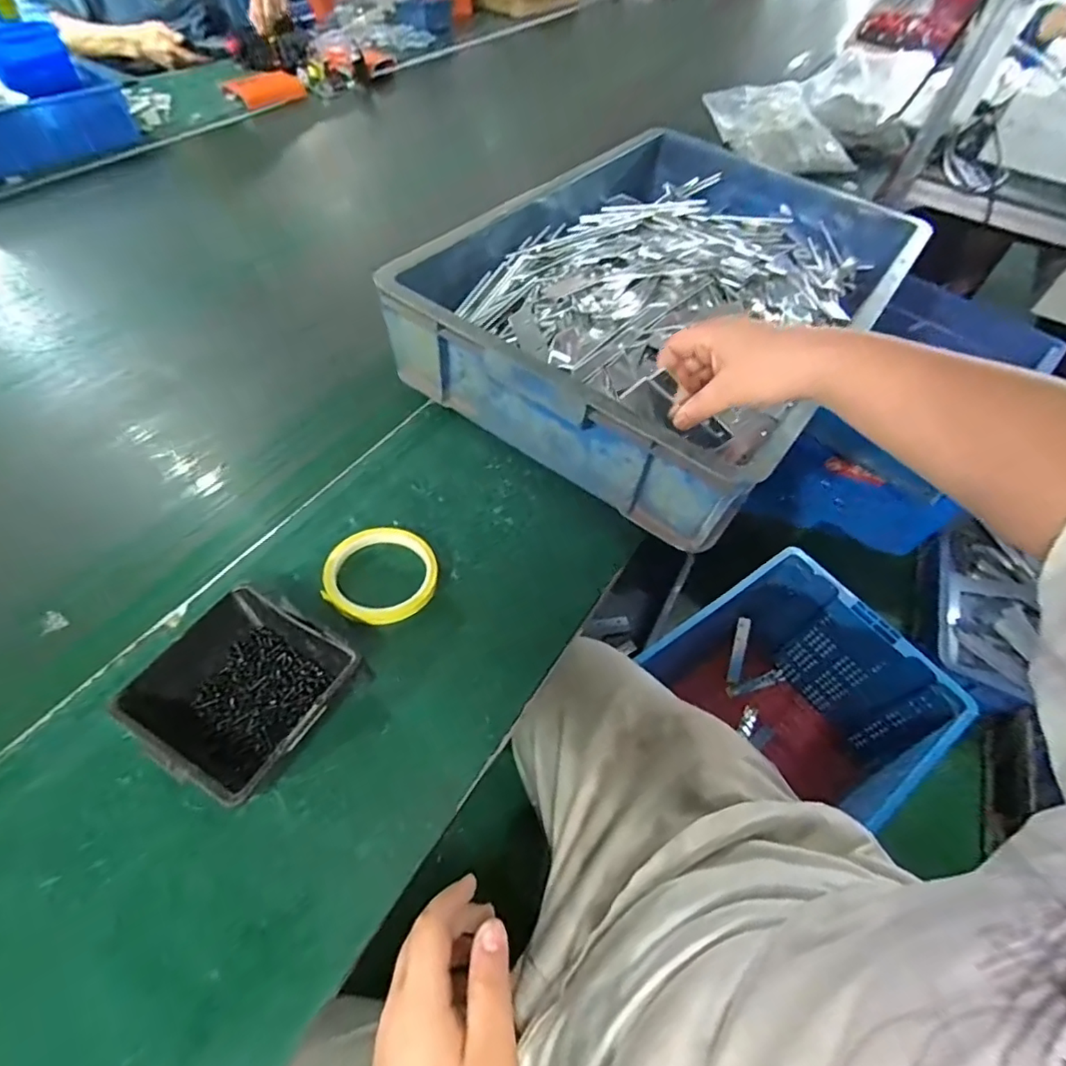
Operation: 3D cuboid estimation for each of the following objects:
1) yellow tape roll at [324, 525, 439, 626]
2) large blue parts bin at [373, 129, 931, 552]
[{"bbox_3d":[-0.133,0.037,0.491,0.097,0.016,0.089,2,54,-3],"label":"yellow tape roll"},{"bbox_3d":[0.178,-0.300,0.685,0.415,0.123,0.611,33,58,18],"label":"large blue parts bin"}]

